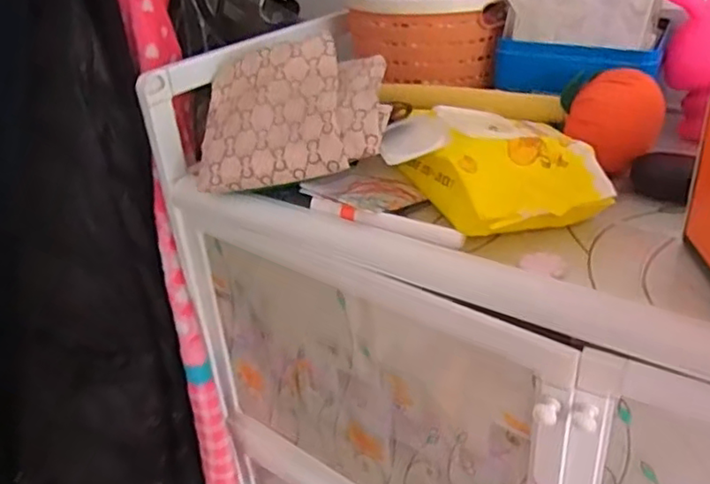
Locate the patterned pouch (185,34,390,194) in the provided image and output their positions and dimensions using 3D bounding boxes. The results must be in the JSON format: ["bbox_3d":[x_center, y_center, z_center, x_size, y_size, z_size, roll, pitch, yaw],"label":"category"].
[{"bbox_3d":[-0.052,-0.105,0.503,0.152,0.026,0.123,-9,68,14],"label":"patterned pouch"}]

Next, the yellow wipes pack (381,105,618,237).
[{"bbox_3d":[0.108,-0.060,0.467,0.126,0.046,0.151,-13,31,-14],"label":"yellow wipes pack"}]

